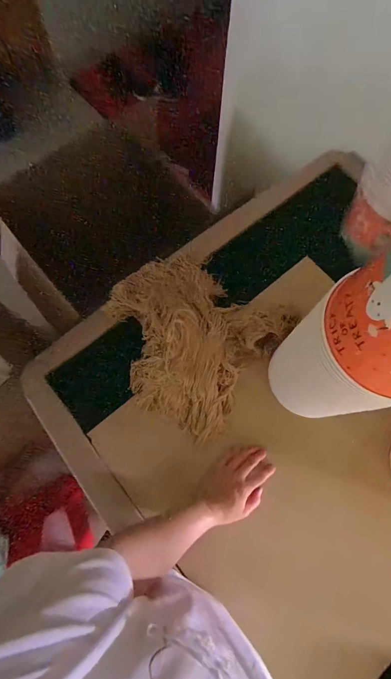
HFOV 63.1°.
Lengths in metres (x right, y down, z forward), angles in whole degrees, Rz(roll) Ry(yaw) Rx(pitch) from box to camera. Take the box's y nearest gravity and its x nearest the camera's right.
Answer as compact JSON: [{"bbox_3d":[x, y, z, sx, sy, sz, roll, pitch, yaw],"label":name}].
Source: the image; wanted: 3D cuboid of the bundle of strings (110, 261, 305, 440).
[{"bbox_3d":[-0.023,-0.010,0.609,0.320,0.070,0.301,35,75,8],"label":"bundle of strings"}]

